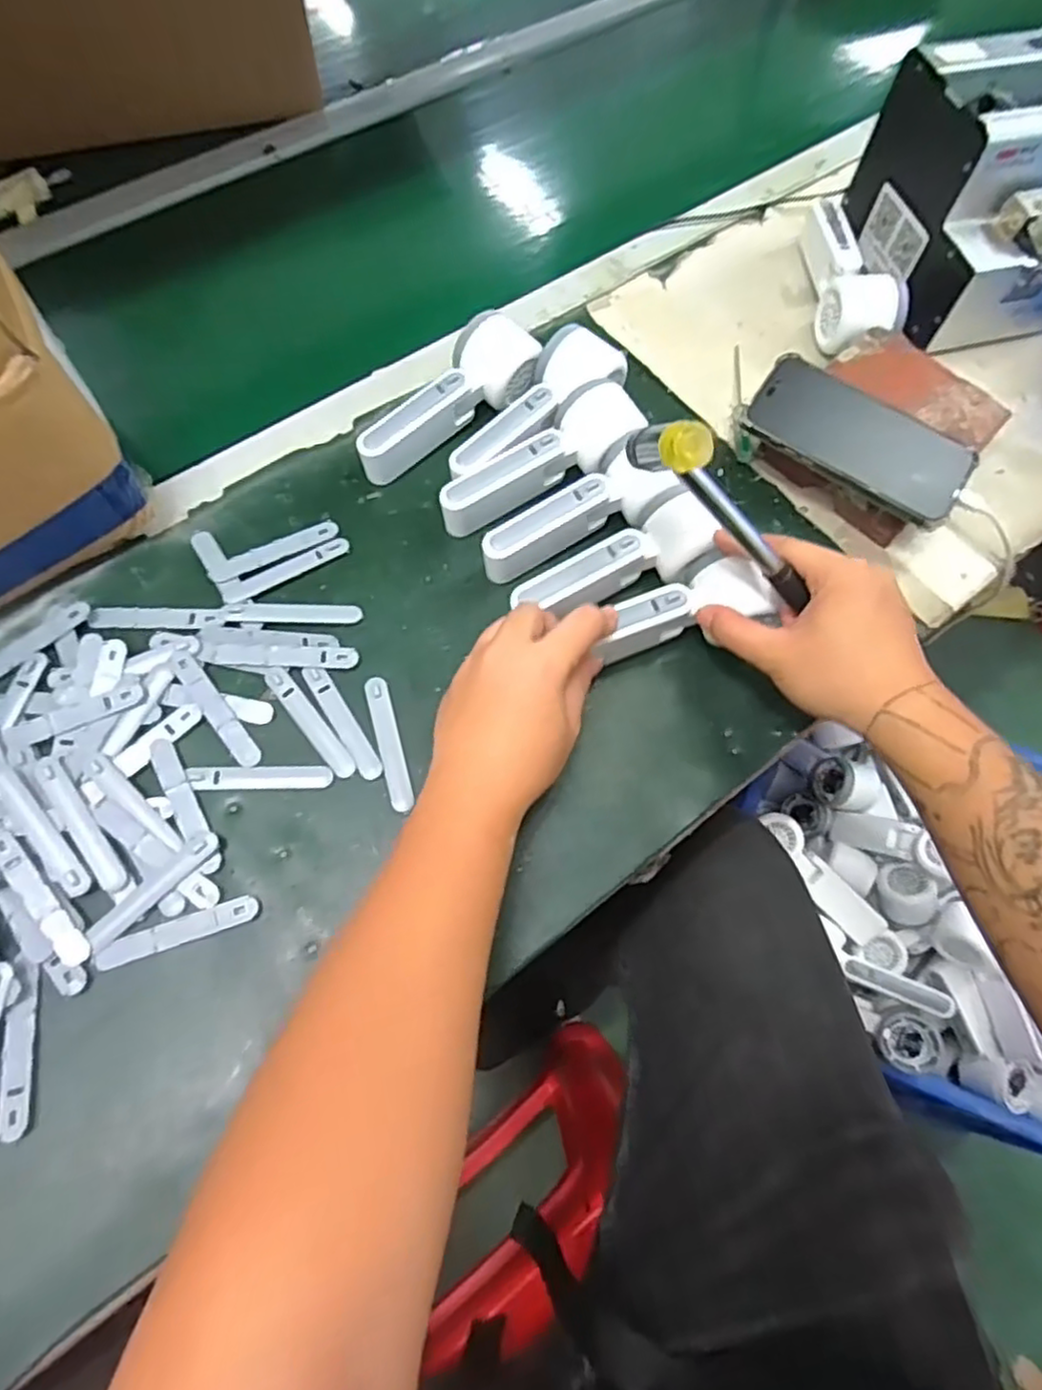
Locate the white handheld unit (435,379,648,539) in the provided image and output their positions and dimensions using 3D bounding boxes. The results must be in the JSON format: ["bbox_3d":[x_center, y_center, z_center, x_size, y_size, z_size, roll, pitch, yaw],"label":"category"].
[{"bbox_3d":[0.013,-0.173,0.518,0.161,0.057,0.050,-32,71,-14],"label":"white handheld unit"}]

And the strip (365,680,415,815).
[{"bbox_3d":[-0.087,0.032,0.457,0.016,0.006,0.092,-15,68,-7],"label":"strip"}]

